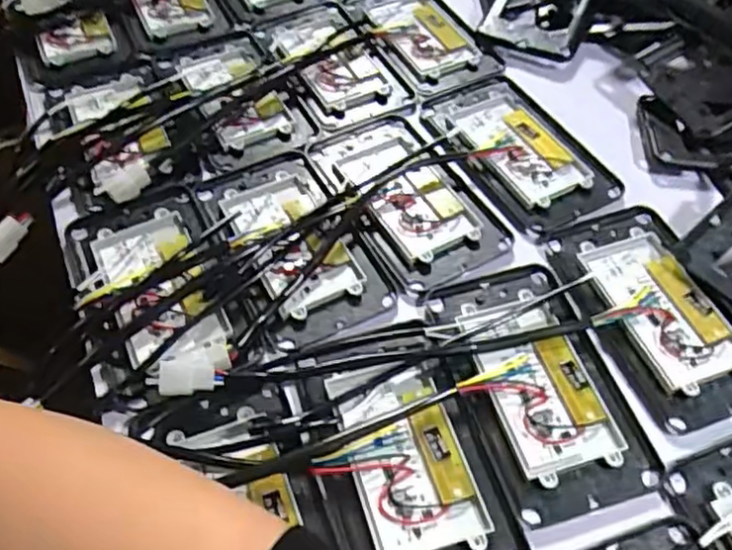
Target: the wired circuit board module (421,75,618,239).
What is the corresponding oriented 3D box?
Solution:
[{"bbox_3d":[0.119,-0.101,0.531,0.090,0.011,0.162,-24,57,-18],"label":"wired circuit board module"}]

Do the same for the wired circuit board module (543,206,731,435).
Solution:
[{"bbox_3d":[0.189,0.020,0.437,0.092,0.017,0.157,-17,55,-13],"label":"wired circuit board module"}]

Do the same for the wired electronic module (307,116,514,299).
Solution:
[{"bbox_3d":[0.030,-0.059,0.494,0.090,0.013,0.159,-23,57,-18],"label":"wired electronic module"}]

